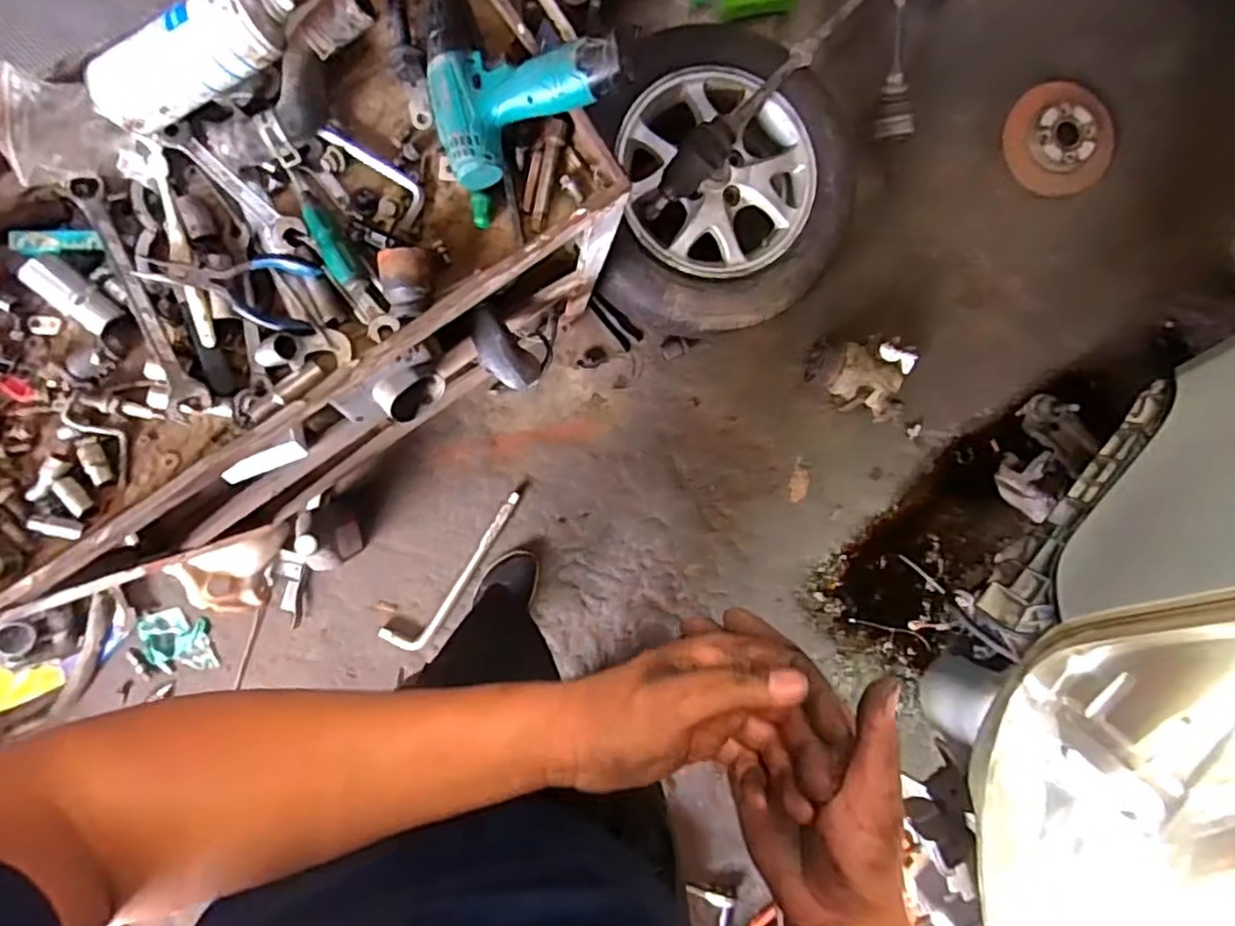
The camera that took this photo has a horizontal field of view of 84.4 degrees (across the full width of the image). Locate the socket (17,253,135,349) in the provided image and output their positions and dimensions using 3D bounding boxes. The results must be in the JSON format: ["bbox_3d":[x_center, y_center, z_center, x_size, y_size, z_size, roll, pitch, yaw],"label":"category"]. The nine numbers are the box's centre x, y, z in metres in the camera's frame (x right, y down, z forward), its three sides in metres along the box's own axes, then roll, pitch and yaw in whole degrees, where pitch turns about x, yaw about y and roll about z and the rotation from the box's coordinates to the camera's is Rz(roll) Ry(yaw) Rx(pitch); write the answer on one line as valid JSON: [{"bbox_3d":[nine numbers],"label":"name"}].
[{"bbox_3d":[-0.504,-0.153,0.637,0.101,0.028,0.033,39,87,-6],"label":"socket"}]

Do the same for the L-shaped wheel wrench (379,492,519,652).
[{"bbox_3d":[-0.321,0.227,1.387,0.080,0.020,0.388,41,86,-6],"label":"L-shaped wheel wrench"}]

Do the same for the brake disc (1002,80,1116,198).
[{"bbox_3d":[0.926,-0.683,1.430,0.200,0.056,0.230,1,91,-7],"label":"brake disc"}]

